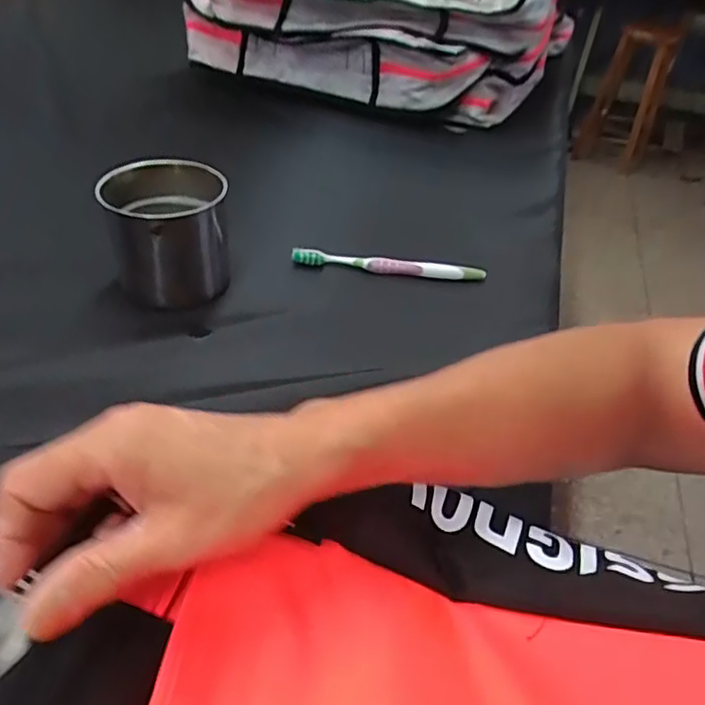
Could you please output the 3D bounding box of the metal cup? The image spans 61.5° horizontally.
[{"bbox_3d":[-0.163,-0.105,0.532,0.098,0.101,0.098,2,37,-1],"label":"metal cup"}]

